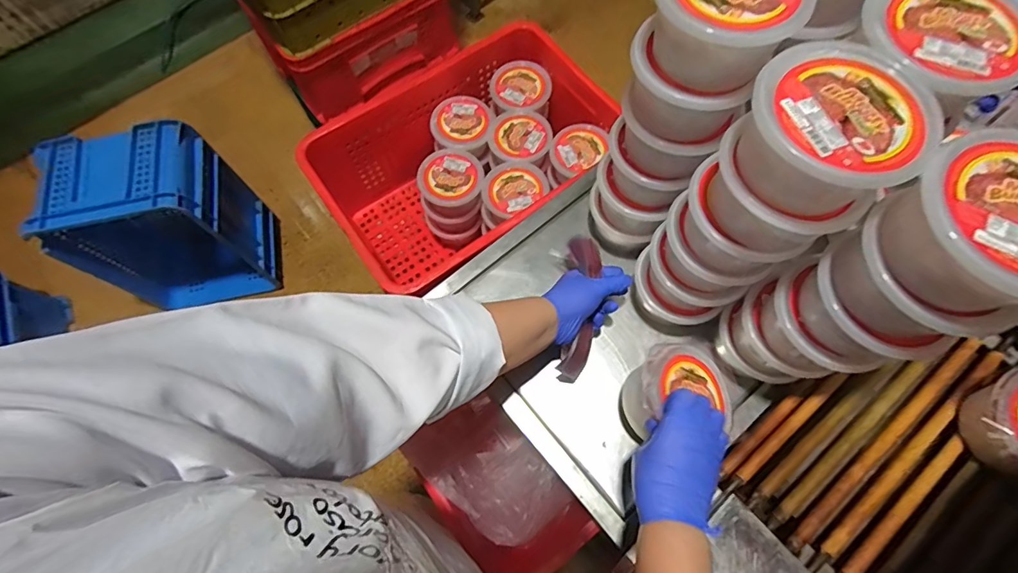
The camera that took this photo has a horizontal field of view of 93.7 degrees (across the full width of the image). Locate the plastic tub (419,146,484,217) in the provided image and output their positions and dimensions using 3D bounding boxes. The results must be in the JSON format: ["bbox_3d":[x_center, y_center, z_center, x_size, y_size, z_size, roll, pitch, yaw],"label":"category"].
[{"bbox_3d":[-0.108,-0.200,0.890,0.114,0.055,0.122,0,70,1],"label":"plastic tub"}]

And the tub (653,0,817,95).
[{"bbox_3d":[0.176,-0.226,0.392,0.111,0.056,0.109,0,70,1],"label":"tub"}]

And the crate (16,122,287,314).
[{"bbox_3d":[-0.915,-0.182,1.307,0.405,0.488,0.260,-12,70,-3],"label":"crate"}]

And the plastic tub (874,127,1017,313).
[{"bbox_3d":[0.323,-0.038,0.321,0.109,0.060,0.116,-39,74,-12],"label":"plastic tub"}]

